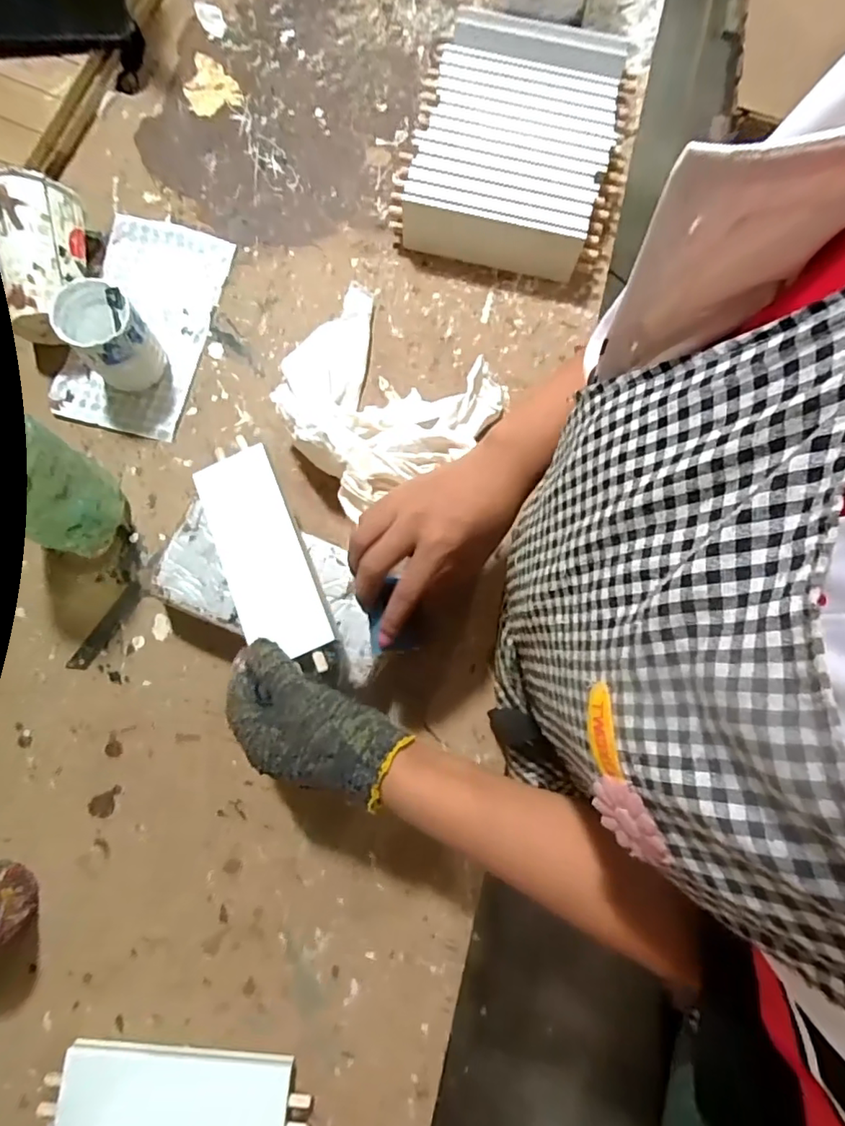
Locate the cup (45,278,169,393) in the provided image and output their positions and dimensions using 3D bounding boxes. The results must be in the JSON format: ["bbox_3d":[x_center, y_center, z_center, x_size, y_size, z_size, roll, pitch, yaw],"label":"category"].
[{"bbox_3d":[-0.280,-0.203,0.513,0.063,0.087,0.064,1,80,-7],"label":"cup"}]

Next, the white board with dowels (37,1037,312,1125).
[{"bbox_3d":[-0.191,0.417,0.438,0.197,0.024,0.064,6,79,1],"label":"white board with dowels"}]

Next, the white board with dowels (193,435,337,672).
[{"bbox_3d":[-0.130,-0.004,0.451,0.071,0.013,0.189,-27,75,13],"label":"white board with dowels"}]

